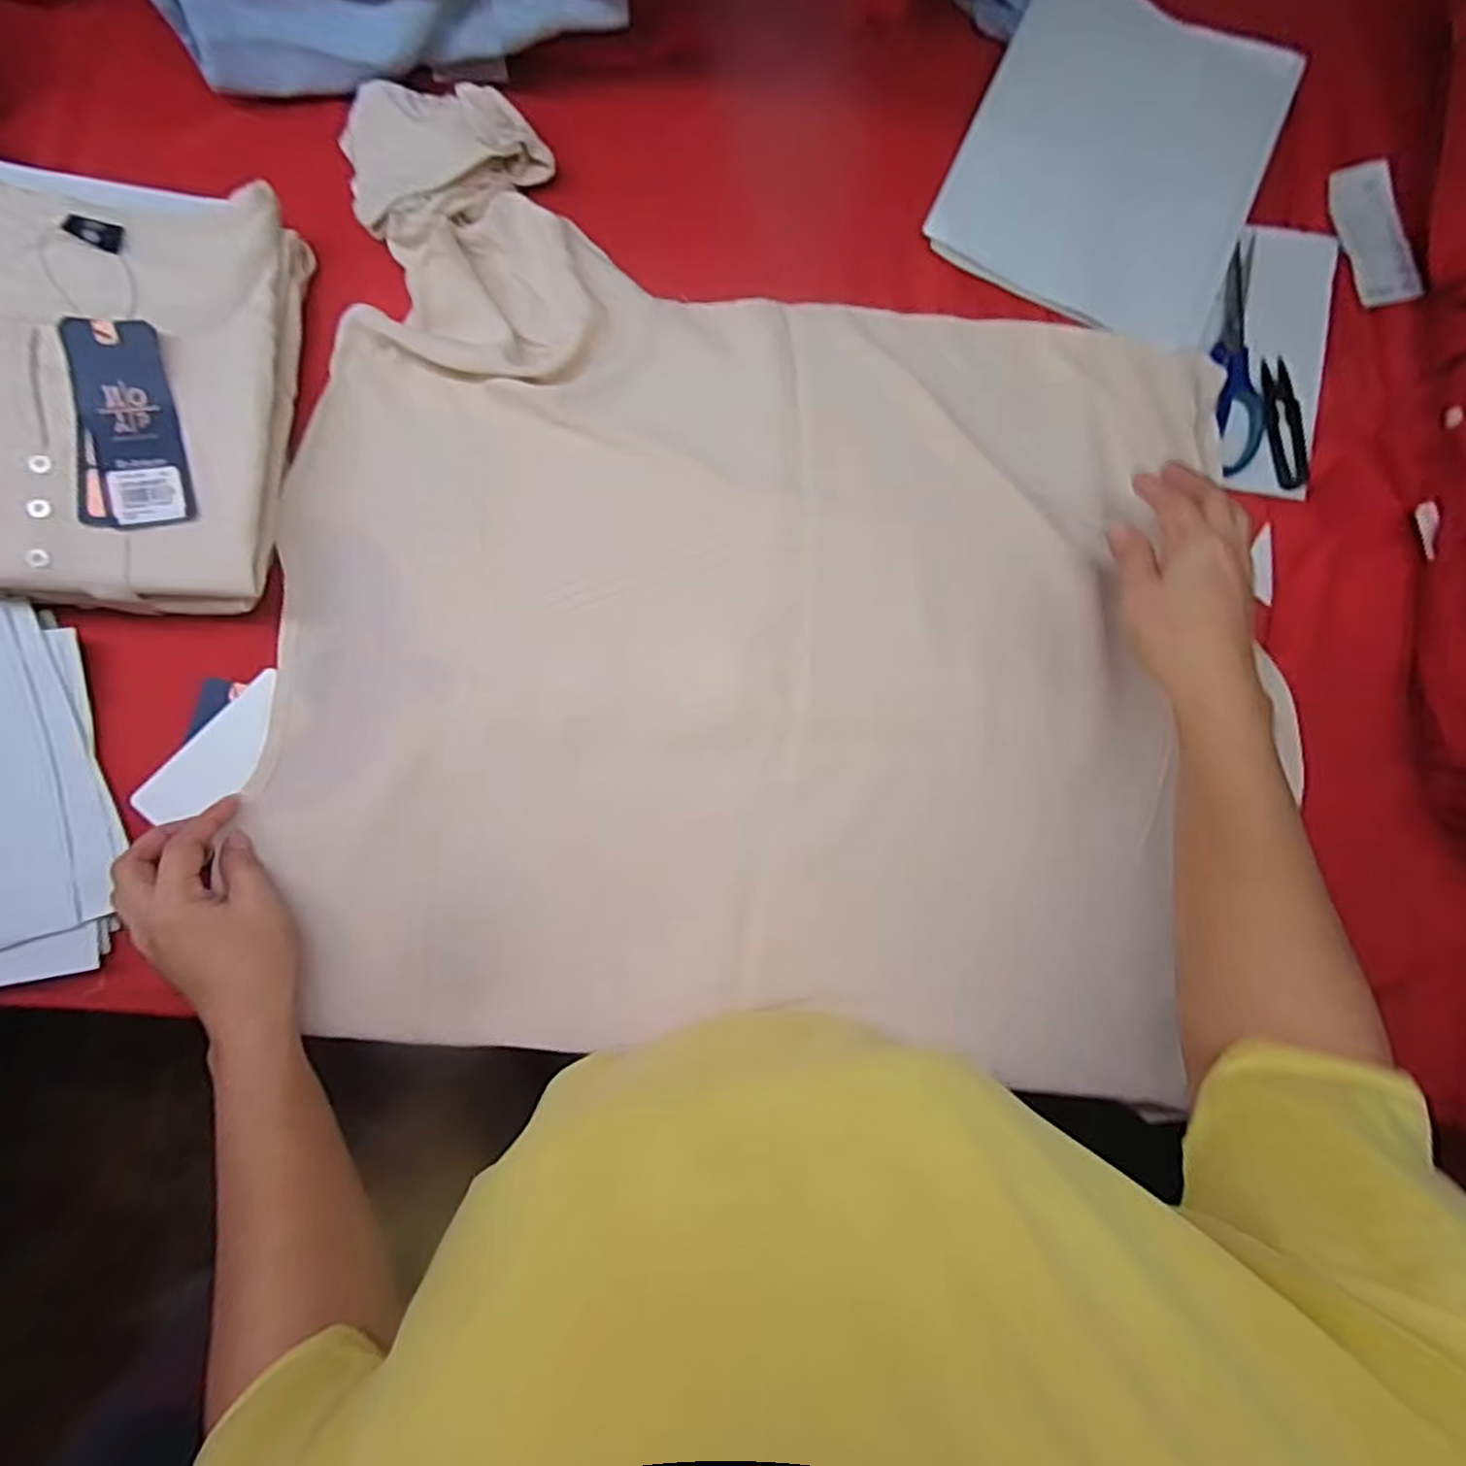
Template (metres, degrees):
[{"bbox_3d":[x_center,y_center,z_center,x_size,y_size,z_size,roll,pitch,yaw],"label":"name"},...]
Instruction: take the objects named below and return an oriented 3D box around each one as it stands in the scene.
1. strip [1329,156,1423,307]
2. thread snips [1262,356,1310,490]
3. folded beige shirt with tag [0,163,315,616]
[{"bbox_3d":[0.487,-0.380,0.502,0.049,0.005,0.109,-12,90,2],"label":"strip"},{"bbox_3d":[0.403,-0.228,0.480,0.023,0.005,0.099,0,81,-4],"label":"thread snips"},{"bbox_3d":[-0.392,-0.208,0.402,0.217,0.066,0.261,5,81,-3],"label":"folded beige shirt with tag"}]

